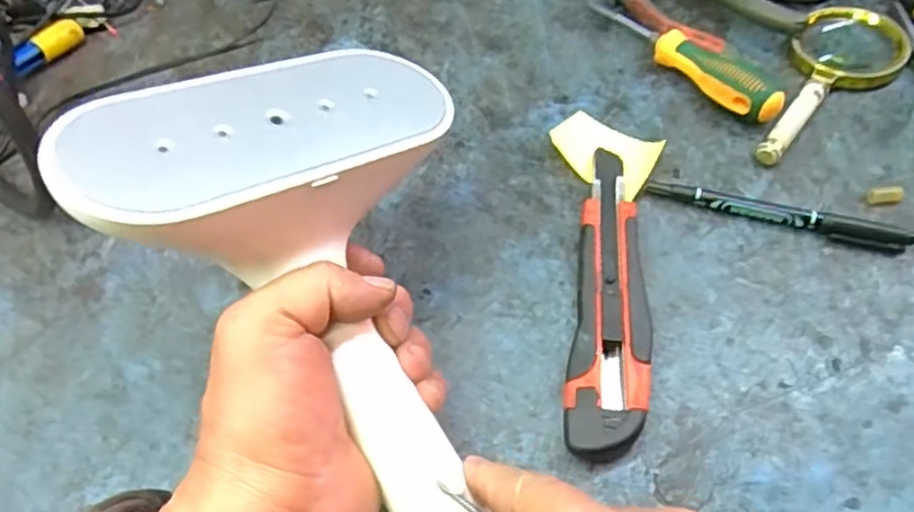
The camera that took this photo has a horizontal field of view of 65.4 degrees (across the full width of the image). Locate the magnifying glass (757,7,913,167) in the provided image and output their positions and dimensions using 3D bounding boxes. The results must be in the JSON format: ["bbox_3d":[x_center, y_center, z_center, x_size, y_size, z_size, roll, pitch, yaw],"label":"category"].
[{"bbox_3d":[0.222,-0.103,0.433,0.063,0.017,0.139,31,64,23],"label":"magnifying glass"}]

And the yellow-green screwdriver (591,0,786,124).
[{"bbox_3d":[0.140,-0.132,0.453,0.025,0.029,0.154,-28,59,-13],"label":"yellow-green screwdriver"}]

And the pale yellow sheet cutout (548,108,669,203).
[{"bbox_3d":[0.086,-0.061,0.419,0.064,0.016,0.040,34,66,24],"label":"pale yellow sheet cutout"}]

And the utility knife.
[{"bbox_3d":[0.081,0.017,0.368,0.038,0.018,0.177,6,57,9],"label":"utility knife"}]

